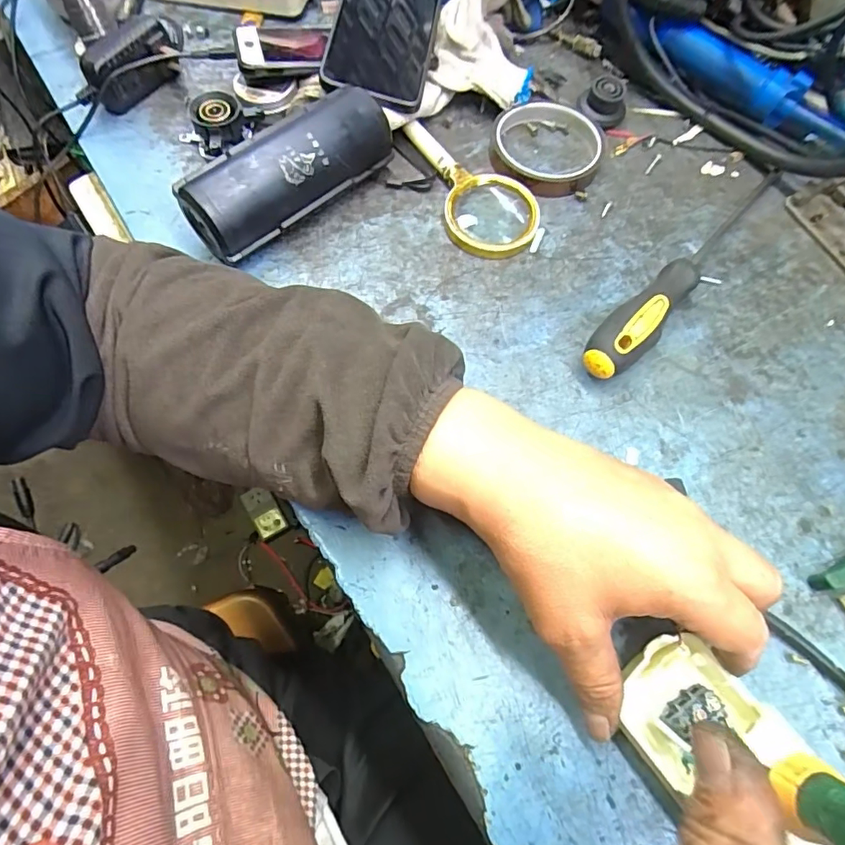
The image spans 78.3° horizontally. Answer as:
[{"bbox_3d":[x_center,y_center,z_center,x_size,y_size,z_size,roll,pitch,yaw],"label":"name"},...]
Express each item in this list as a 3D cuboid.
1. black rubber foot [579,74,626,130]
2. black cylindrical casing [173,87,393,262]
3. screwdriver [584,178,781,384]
[{"bbox_3d":[0.150,-0.263,0.427,0.035,0.027,0.031,-7,68,-5],"label":"black rubber foot"},{"bbox_3d":[-0.091,-0.174,0.366,0.048,0.054,0.151,41,72,14],"label":"black cylindrical casing"},{"bbox_3d":[0.191,-0.110,0.362,0.031,0.035,0.244,43,72,14],"label":"screwdriver"}]

